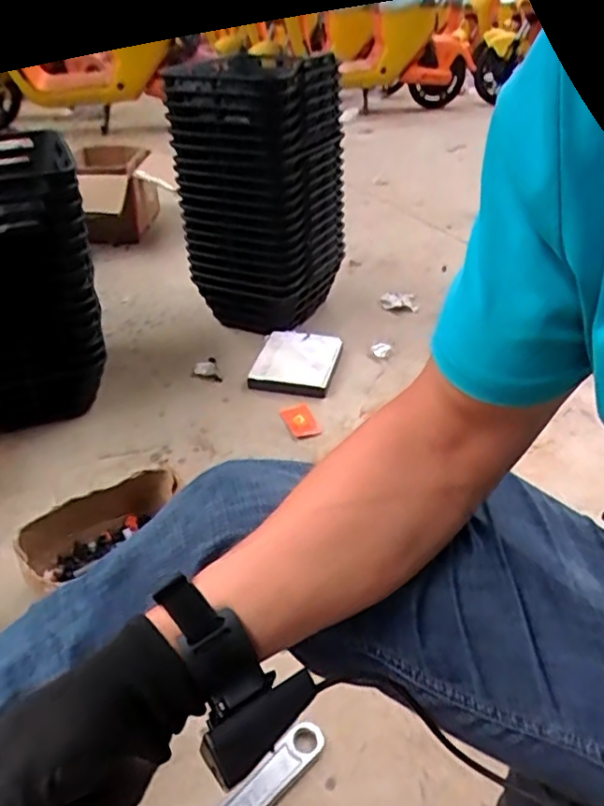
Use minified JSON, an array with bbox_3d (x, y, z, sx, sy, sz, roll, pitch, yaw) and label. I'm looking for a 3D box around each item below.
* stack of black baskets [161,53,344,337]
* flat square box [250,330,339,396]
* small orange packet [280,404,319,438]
[{"bbox_3d":[-0.089,-0.431,1.327,0.282,0.511,0.284,13,36,18],"label":"stack of black baskets"},{"bbox_3d":[-0.009,-0.085,1.244,0.157,0.031,0.224,7,35,10],"label":"flat square box"},{"bbox_3d":[-0.002,0.034,1.094,0.050,0.005,0.074,-23,51,-12],"label":"small orange packet"}]

